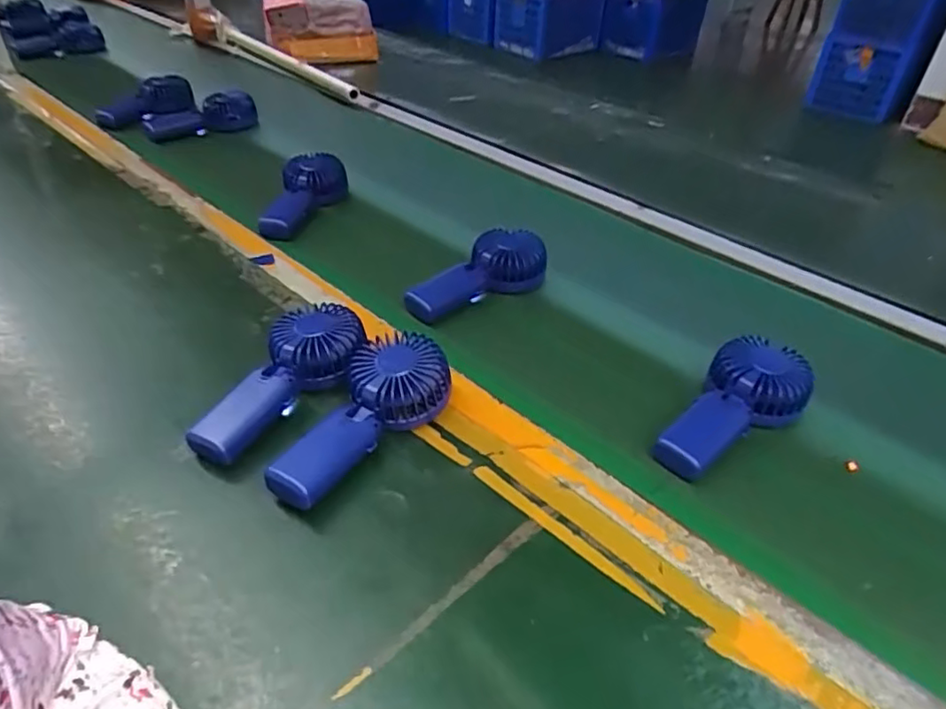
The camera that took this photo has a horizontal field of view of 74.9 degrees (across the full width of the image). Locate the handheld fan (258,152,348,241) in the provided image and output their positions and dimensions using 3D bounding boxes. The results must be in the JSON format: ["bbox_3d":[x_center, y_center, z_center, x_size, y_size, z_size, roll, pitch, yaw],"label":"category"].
[{"bbox_3d":[-0.233,-0.210,0.828,0.075,0.051,0.166,14,52,13],"label":"handheld fan"}]

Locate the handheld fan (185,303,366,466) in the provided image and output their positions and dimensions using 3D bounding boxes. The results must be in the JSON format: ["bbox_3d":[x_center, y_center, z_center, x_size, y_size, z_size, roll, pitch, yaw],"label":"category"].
[{"bbox_3d":[-0.168,0.021,0.538,0.073,0.043,0.178,24,56,25],"label":"handheld fan"}]

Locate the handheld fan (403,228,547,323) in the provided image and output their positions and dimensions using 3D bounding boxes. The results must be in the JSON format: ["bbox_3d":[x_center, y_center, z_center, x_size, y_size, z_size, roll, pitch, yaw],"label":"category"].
[{"bbox_3d":[0.001,-0.089,0.706,0.171,0.050,0.076,-28,46,-18],"label":"handheld fan"}]

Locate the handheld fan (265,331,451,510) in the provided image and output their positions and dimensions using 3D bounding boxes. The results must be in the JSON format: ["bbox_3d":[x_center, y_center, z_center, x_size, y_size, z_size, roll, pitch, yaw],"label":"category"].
[{"bbox_3d":[-0.094,0.052,0.508,0.080,0.044,0.178,25,55,26],"label":"handheld fan"}]

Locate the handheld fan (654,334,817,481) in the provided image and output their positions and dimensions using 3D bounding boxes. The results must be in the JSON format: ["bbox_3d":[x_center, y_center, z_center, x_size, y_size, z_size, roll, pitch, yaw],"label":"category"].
[{"bbox_3d":[0.226,0.046,0.539,0.175,0.041,0.072,-33,49,-23],"label":"handheld fan"}]

